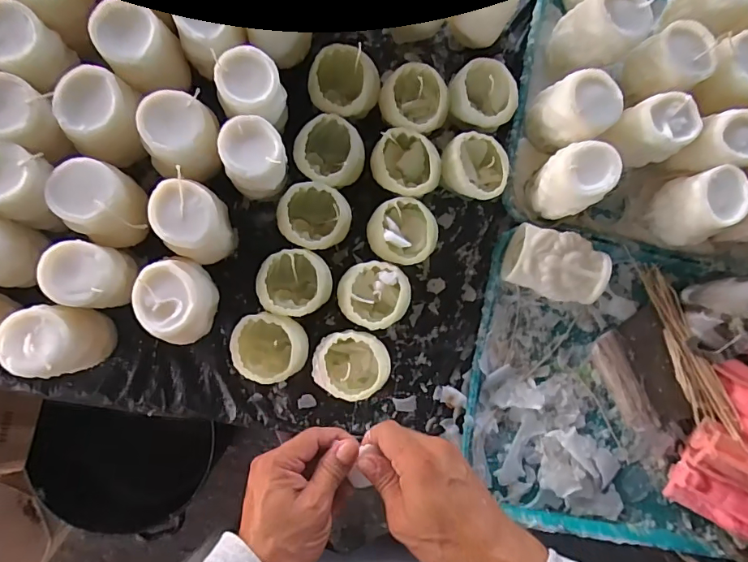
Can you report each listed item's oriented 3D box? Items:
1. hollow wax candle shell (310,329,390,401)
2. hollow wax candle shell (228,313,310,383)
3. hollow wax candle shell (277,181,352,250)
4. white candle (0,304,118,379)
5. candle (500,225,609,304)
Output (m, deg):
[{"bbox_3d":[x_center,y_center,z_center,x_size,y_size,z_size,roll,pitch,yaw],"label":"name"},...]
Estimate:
[{"bbox_3d":[-0.024,0.090,0.507,0.082,0.067,0.071,31,83,-4],"label":"hollow wax candle shell"},{"bbox_3d":[-0.110,0.069,0.497,0.075,0.058,0.067,2,86,-7],"label":"hollow wax candle shell"},{"bbox_3d":[-0.067,-0.068,0.519,0.076,0.061,0.070,0,86,-7],"label":"hollow wax candle shell"},{"bbox_3d":[-0.298,0.058,0.452,0.064,0.102,0.065,4,86,-7],"label":"white candle"},{"bbox_3d":[0.213,-0.017,0.550,0.106,0.057,0.072,16,85,-6],"label":"candle"}]

